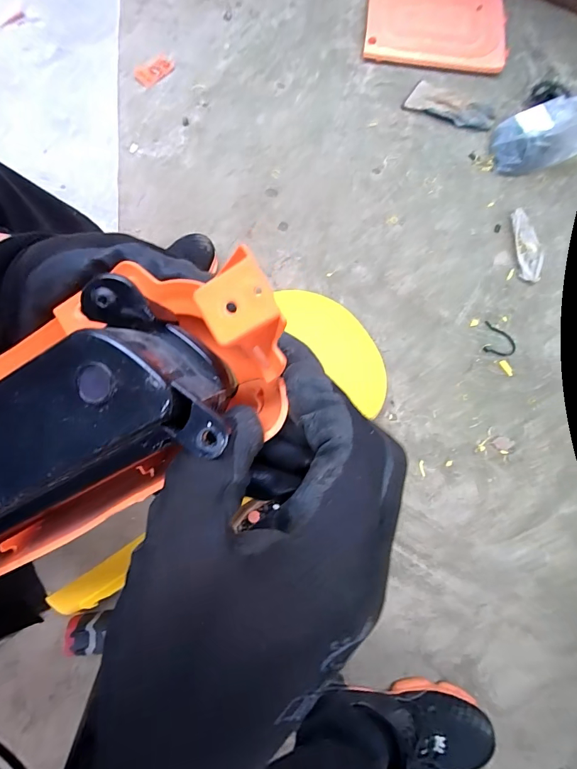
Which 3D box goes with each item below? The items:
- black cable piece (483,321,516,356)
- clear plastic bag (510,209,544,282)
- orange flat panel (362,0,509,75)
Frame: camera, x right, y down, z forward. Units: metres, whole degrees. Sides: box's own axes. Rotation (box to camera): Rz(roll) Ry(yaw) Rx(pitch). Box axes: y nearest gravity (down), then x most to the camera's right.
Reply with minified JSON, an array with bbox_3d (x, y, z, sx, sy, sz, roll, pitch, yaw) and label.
[{"bbox_3d":[0.404,-0.085,0.721,0.058,0.004,0.064,12,75,4],"label":"black cable piece"},{"bbox_3d":[0.492,-0.286,0.774,0.053,0.008,0.163,2,75,1],"label":"clear plastic bag"},{"bbox_3d":[0.362,-0.888,0.931,0.333,0.030,0.254,9,75,3],"label":"orange flat panel"}]

